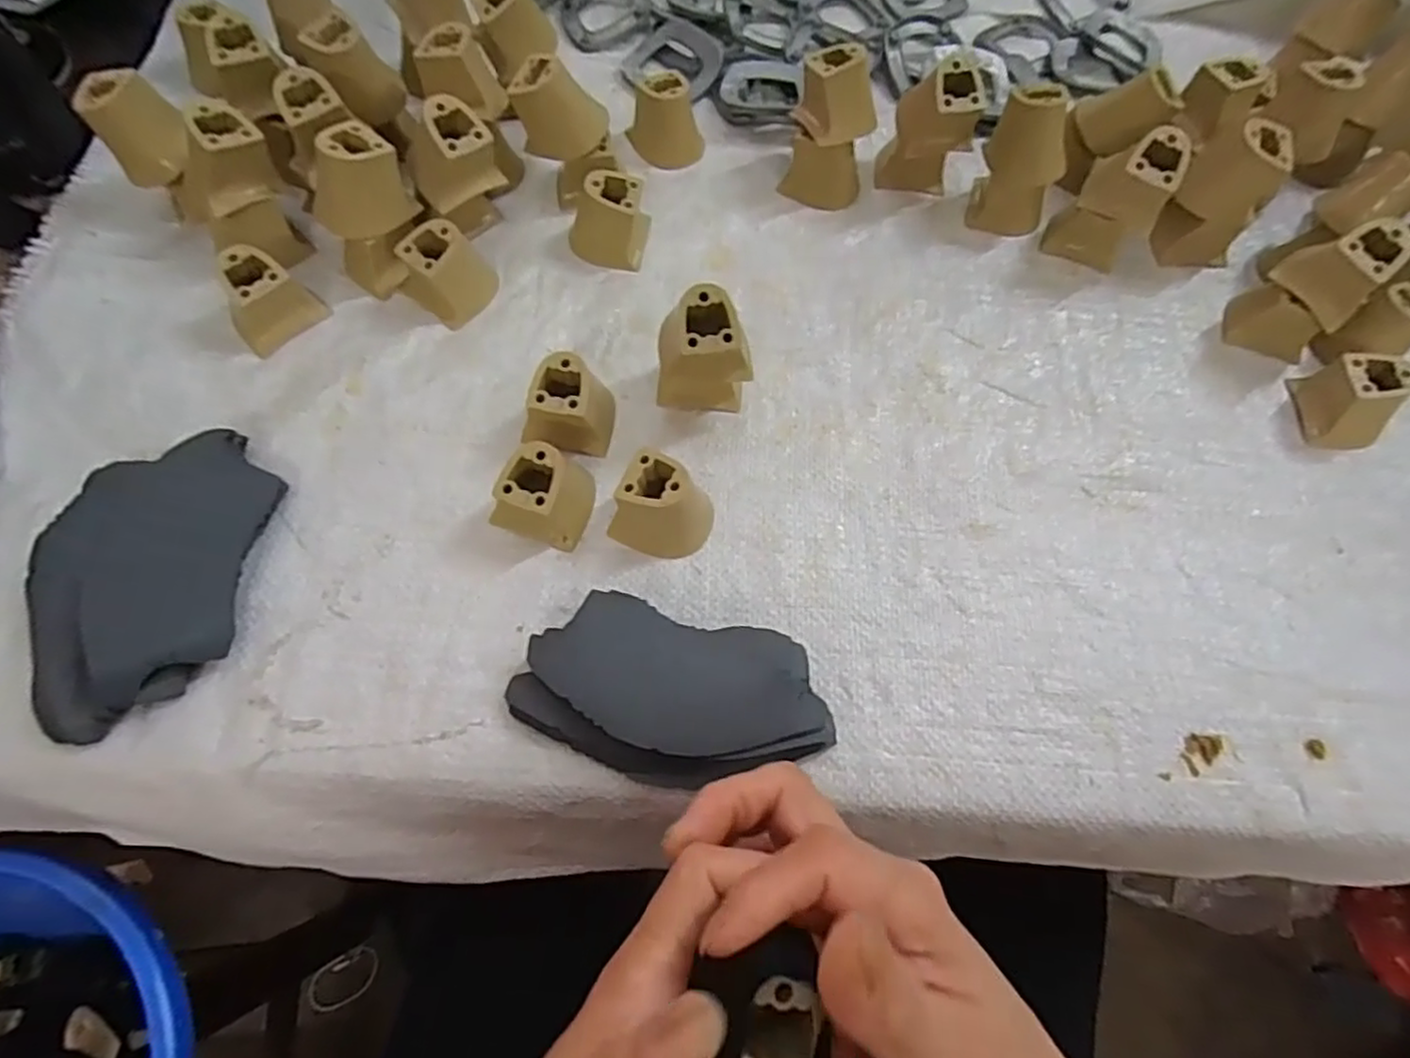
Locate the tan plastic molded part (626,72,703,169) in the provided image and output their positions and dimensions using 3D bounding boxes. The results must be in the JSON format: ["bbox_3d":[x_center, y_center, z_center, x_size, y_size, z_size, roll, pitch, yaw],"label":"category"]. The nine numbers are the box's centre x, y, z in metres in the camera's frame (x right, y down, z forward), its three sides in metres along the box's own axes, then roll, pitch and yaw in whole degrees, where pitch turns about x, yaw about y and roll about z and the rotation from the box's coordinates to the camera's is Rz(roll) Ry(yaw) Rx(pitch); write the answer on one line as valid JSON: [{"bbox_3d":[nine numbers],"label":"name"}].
[{"bbox_3d":[-0.024,-0.251,0.426,0.044,0.037,0.034,-4,67,-4],"label":"tan plastic molded part"}]

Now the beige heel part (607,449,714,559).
[{"bbox_3d":[-0.020,-0.008,0.325,0.041,0.038,0.038,26,69,9],"label":"beige heel part"}]

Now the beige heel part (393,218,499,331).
[{"bbox_3d":[-0.141,-0.142,0.375,0.043,0.036,0.039,38,71,13],"label":"beige heel part"}]

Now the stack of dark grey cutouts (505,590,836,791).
[{"bbox_3d":[-0.014,0.070,0.297,0.129,0.027,0.068,13,67,3],"label":"stack of dark grey cutouts"}]

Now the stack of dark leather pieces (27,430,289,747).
[{"bbox_3d":[-0.249,0.019,0.305,0.085,0.028,0.134,3,67,-1],"label":"stack of dark leather pieces"}]

